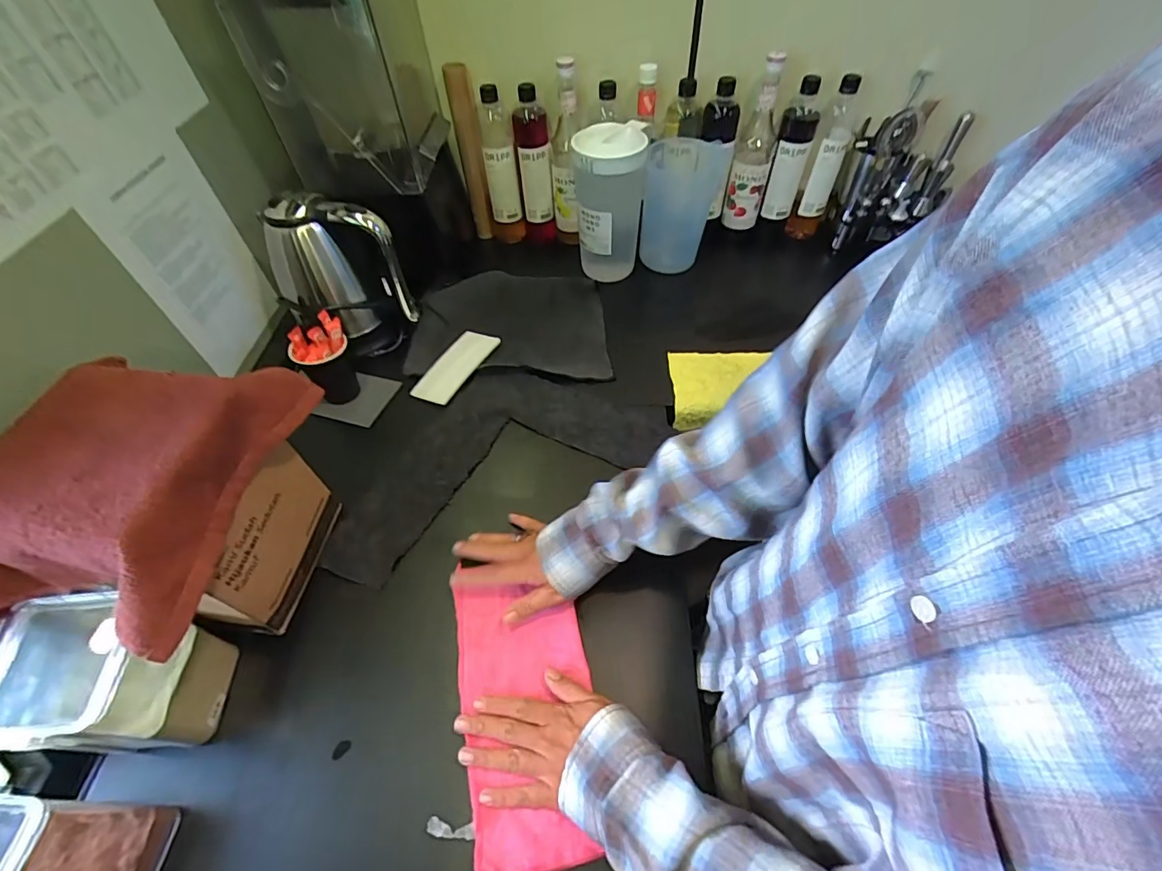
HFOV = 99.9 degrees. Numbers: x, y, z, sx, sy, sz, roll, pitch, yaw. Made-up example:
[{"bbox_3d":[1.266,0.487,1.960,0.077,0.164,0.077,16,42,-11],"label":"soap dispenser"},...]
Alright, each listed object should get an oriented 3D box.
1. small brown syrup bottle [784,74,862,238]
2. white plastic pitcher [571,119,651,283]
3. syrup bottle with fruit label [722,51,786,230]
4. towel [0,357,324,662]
[{"bbox_3d":[0.464,-0.510,0.923,0.067,0.259,0.058,21,56,17],"label":"small brown syrup bottle"},{"bbox_3d":[0.049,-0.397,0.854,0.118,0.240,0.103,0,52,1],"label":"white plastic pitcher"},{"bbox_3d":[0.321,-0.522,0.892,0.067,0.278,0.066,17,55,14],"label":"syrup bottle with fruit label"},{"bbox_3d":[-0.393,0.027,0.430,0.184,0.079,0.269,5,53,6],"label":"towel"}]

